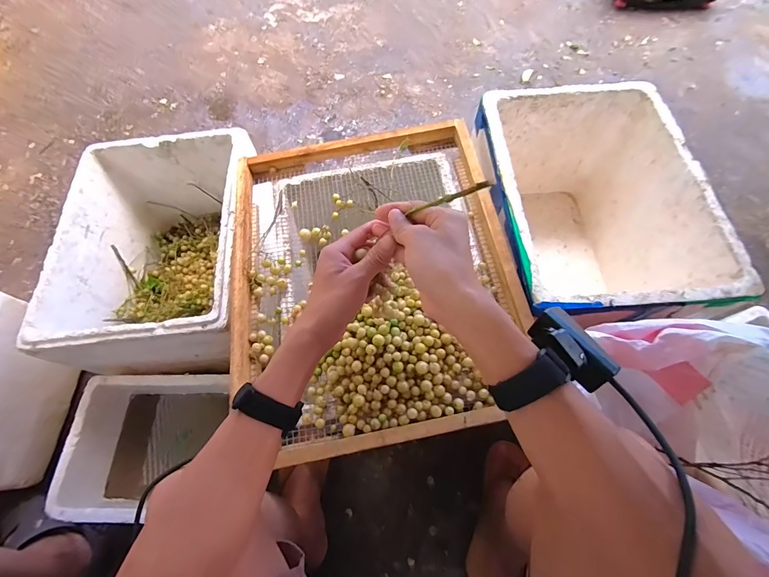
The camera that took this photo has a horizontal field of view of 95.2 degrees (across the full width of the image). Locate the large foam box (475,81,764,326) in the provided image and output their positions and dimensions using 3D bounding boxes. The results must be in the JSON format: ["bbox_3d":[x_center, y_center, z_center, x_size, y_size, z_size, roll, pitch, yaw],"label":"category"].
[{"bbox_3d":[0.387,-0.130,0.769,0.345,0.346,0.467,-5,66,1],"label":"large foam box"}]

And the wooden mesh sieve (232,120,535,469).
[{"bbox_3d":[-0.020,-0.040,0.604,0.459,0.071,0.558,-9,66,-1],"label":"wooden mesh sieve"}]

